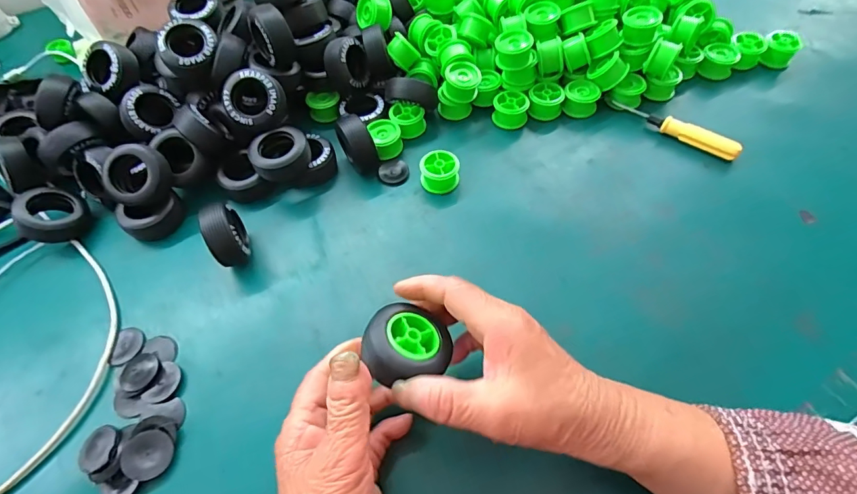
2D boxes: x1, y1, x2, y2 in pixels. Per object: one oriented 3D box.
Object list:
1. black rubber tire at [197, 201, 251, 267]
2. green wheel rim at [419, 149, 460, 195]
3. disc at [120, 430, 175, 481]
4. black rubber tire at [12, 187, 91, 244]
[{"bbox_3d":[-0.157,-0.007,0.349,0.025,0.051,0.043,-22,59,-11],"label":"black rubber tire"},{"bbox_3d":[0.010,-0.066,0.391,0.033,0.024,0.029,-3,57,1],"label":"green wheel rim"},{"bbox_3d":[-0.178,0.132,0.282,0.028,0.004,0.029,9,56,-13],"label":"disc"},{"bbox_3d":[-0.319,-0.026,0.376,0.050,0.021,0.045,8,64,-41],"label":"black rubber tire"}]

